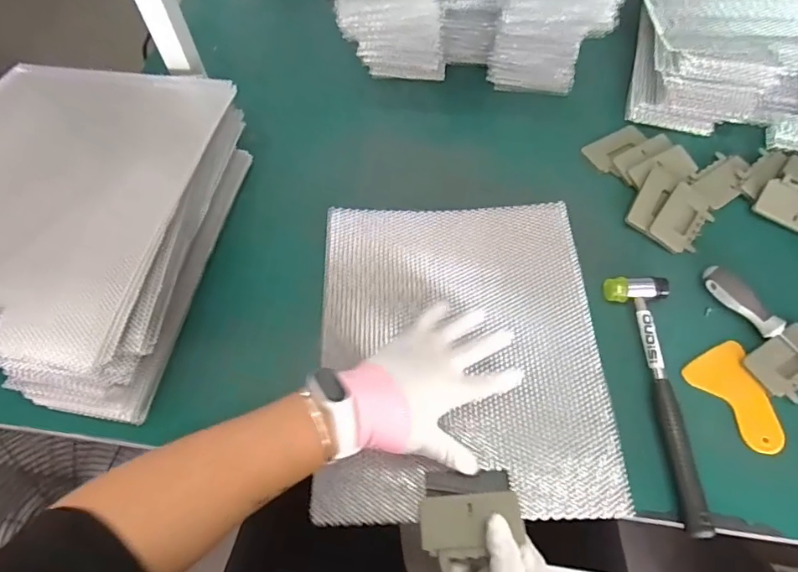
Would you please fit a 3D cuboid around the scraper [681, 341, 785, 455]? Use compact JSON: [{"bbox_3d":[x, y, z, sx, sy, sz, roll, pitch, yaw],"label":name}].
[{"bbox_3d":[0.336,0.107,0.482,0.066,0.007,0.099,-30,63,-8],"label":"scraper"}]

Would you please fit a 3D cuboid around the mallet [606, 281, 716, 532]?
[{"bbox_3d":[0.252,0.099,0.466,0.053,0.022,0.241,-3,61,0],"label":"mallet"}]

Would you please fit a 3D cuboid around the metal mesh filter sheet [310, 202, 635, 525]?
[{"bbox_3d":[0.060,0.054,0.496,0.270,0.024,0.322,-3,63,3],"label":"metal mesh filter sheet"}]

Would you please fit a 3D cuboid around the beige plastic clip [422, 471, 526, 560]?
[{"bbox_3d":[0.062,0.194,0.428,0.083,0.017,0.063,-2,61,0],"label":"beige plastic clip"}]

